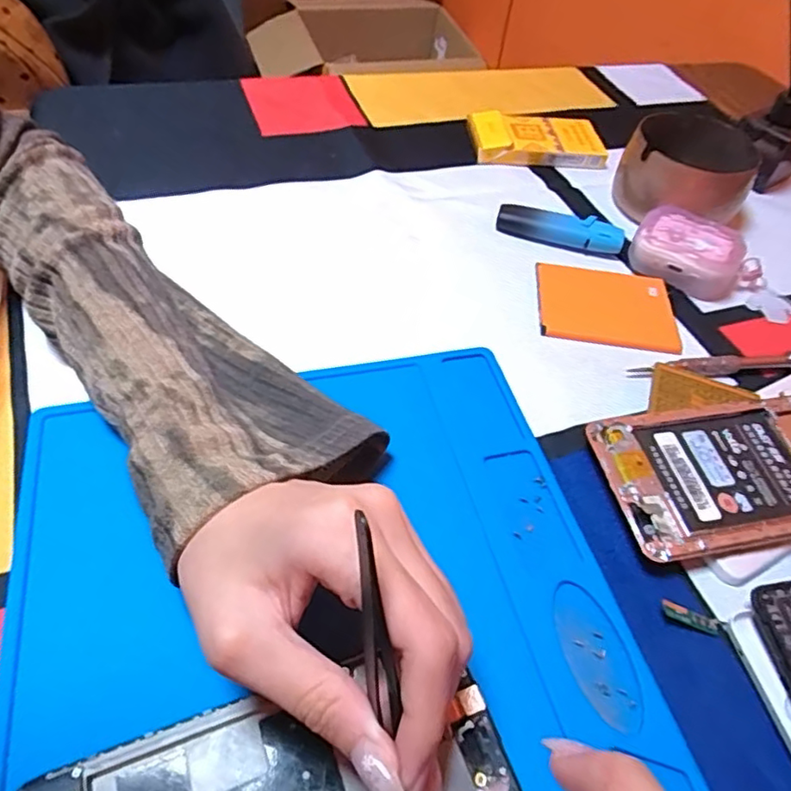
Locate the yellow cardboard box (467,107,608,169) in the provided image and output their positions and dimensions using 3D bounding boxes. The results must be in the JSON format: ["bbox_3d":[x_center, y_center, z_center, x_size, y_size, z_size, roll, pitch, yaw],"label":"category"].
[{"bbox_3d":[0.111,-0.204,0.481,0.103,0.017,0.059,4,49,-5],"label":"yellow cardboard box"}]

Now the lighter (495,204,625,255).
[{"bbox_3d":[0.110,-0.111,0.405,0.083,0.016,0.018,16,49,6],"label":"lighter"}]

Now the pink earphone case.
[{"bbox_3d":[0.188,-0.092,0.391,0.065,0.029,0.047,32,53,18],"label":"pink earphone case"}]

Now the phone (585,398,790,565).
[{"bbox_3d":[0.169,0.033,0.284,0.143,0.007,0.070,-7,54,-11],"label":"phone"}]

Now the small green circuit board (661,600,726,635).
[{"bbox_3d":[0.120,0.090,0.245,0.026,0.004,0.007,18,50,7],"label":"small green circuit board"}]

